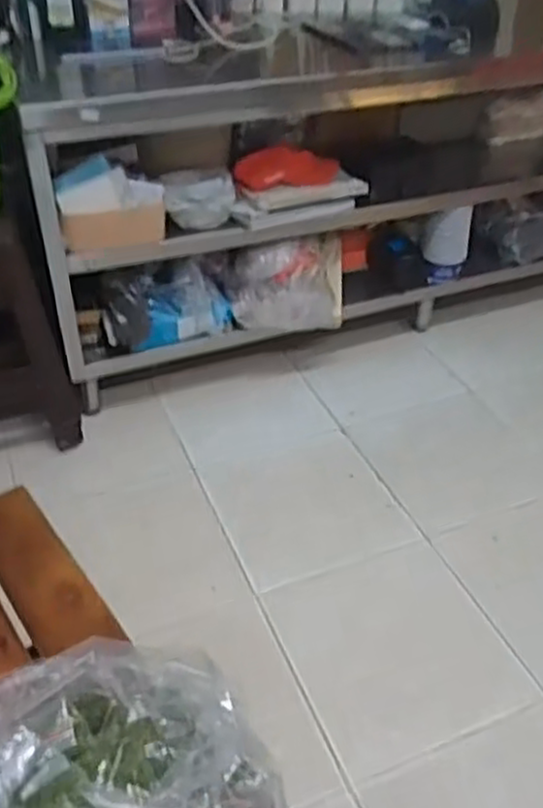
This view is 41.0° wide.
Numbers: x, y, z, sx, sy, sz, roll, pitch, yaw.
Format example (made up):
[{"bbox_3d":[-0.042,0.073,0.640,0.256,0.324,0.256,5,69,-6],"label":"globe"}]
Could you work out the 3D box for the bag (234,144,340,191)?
[{"bbox_3d":[0.040,-0.588,1.805,0.261,0.064,0.140,2,38,0],"label":"bag"}]

